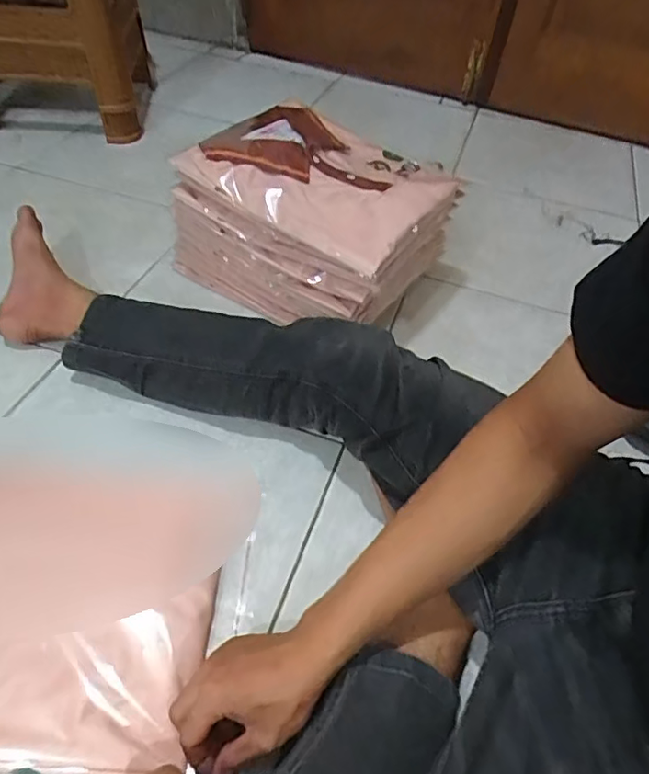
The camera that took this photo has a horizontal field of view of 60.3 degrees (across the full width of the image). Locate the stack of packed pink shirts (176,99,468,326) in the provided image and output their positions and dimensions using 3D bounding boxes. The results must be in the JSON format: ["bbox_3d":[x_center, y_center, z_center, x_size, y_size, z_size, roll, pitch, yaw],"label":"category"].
[{"bbox_3d":[-0.014,-0.240,0.829,0.337,0.210,0.257,27,51,19],"label":"stack of packed pink shirts"}]

